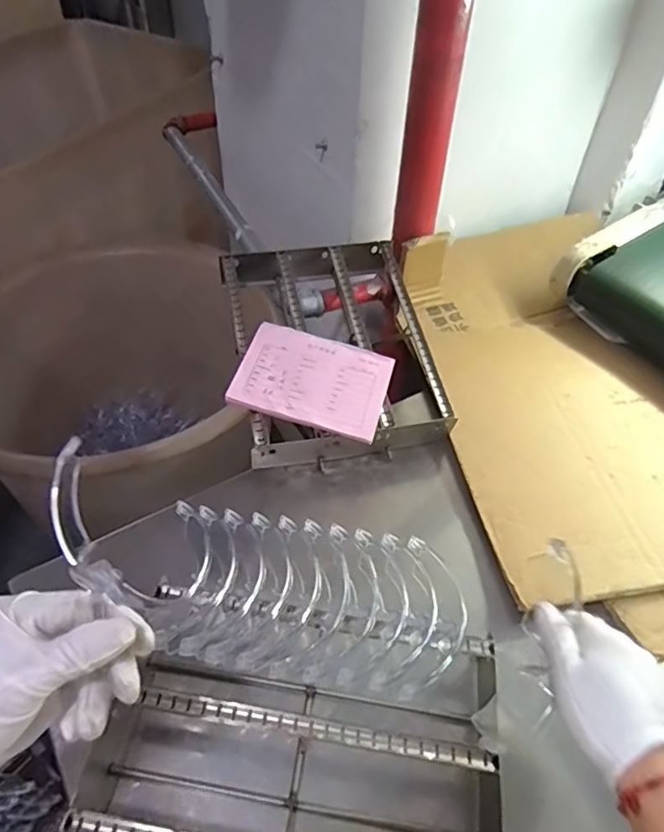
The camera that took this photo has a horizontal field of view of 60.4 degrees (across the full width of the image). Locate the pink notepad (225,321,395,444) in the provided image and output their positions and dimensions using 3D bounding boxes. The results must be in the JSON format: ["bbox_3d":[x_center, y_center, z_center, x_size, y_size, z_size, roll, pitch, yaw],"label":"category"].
[{"bbox_3d":[-0.021,-0.045,0.689,0.176,0.011,0.127,17,58,2],"label":"pink notepad"}]

